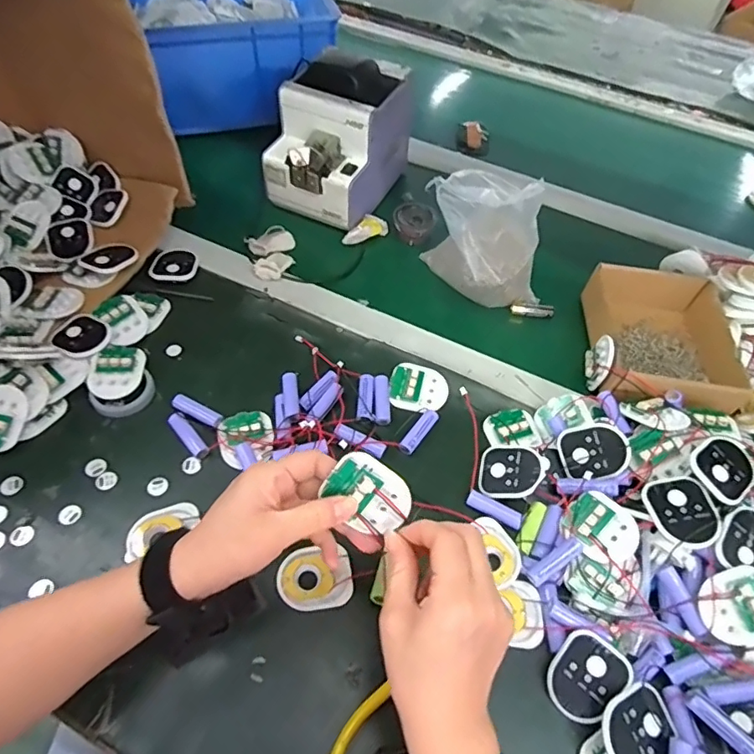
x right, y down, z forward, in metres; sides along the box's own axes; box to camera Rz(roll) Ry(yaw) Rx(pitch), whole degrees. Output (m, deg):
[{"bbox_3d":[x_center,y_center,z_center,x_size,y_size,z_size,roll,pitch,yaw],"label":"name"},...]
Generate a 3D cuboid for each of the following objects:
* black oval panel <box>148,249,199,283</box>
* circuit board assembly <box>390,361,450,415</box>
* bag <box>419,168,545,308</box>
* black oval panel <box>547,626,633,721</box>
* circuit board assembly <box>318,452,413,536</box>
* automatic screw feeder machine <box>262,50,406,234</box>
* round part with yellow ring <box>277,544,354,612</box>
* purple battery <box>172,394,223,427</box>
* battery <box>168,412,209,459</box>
[{"bbox_3d":[-0.233,-0.130,0.621,0.050,0.012,0.049,-1,54,-6],"label":"black oval panel"},{"bbox_3d":[0.042,0.011,0.536,0.058,0.009,0.052,16,55,7],"label":"circuit board assembly"},{"bbox_3d":[0.113,-0.147,0.577,0.138,0.140,0.075,25,56,13],"label":"bag"},{"bbox_3d":[0.152,0.218,0.392,0.058,0.008,0.046,-45,73,-7],"label":"black oval panel"},{"bbox_3d":[-0.006,0.076,0.352,0.042,0.013,0.055,-40,100,5],"label":"circuit board assembly"},{"bbox_3d":[-0.047,-0.304,0.681,0.129,0.153,0.173,23,56,12],"label":"automatic screw feeder machine"},{"bbox_3d":[-0.049,0.161,0.432,0.057,0.007,0.046,-3,55,-7],"label":"round part with yellow ring"},{"bbox_3d":[-0.171,0.033,0.514,0.050,0.014,0.017,22,55,11],"label":"purple battery"},{"bbox_3d":[-0.175,0.055,0.499,0.015,0.012,0.051,-35,64,-26],"label":"battery"}]

